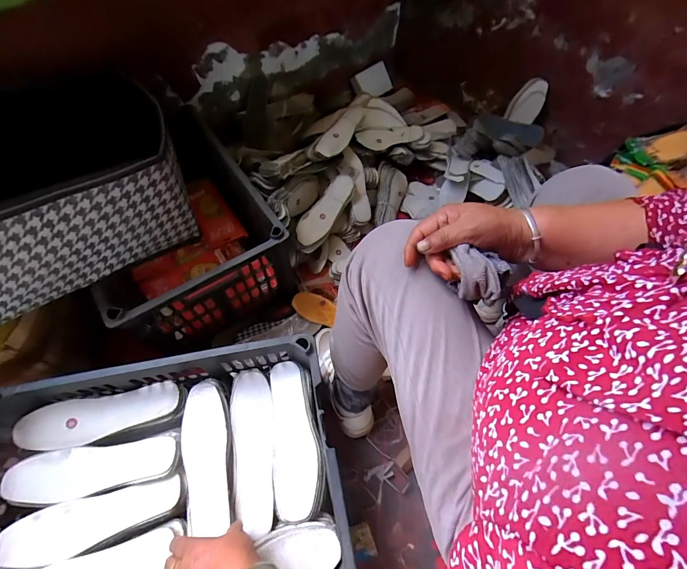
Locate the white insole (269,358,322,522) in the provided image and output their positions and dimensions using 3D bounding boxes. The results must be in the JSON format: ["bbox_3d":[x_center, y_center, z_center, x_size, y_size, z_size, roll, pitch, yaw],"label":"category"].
[{"bbox_3d":[-0.079,0.235,0.517,0.066,0.019,0.221,-7,63,-6],"label":"white insole"}]

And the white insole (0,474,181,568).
[{"bbox_3d":[-0.355,0.335,0.461,0.230,0.012,0.064,-12,64,-9],"label":"white insole"}]

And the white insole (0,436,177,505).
[{"bbox_3d":[-0.370,0.274,0.483,0.221,0.019,0.065,-7,63,-6],"label":"white insole"}]

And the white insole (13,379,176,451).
[{"bbox_3d":[-0.389,0.211,0.520,0.232,0.009,0.067,-10,63,-8],"label":"white insole"}]

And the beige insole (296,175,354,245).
[{"bbox_3d":[-0.043,-0.196,0.856,0.068,0.017,0.233,42,70,-22],"label":"beige insole"}]

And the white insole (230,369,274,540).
[{"bbox_3d":[-0.143,0.254,0.517,0.063,0.024,0.229,-9,63,-7],"label":"white insole"}]

